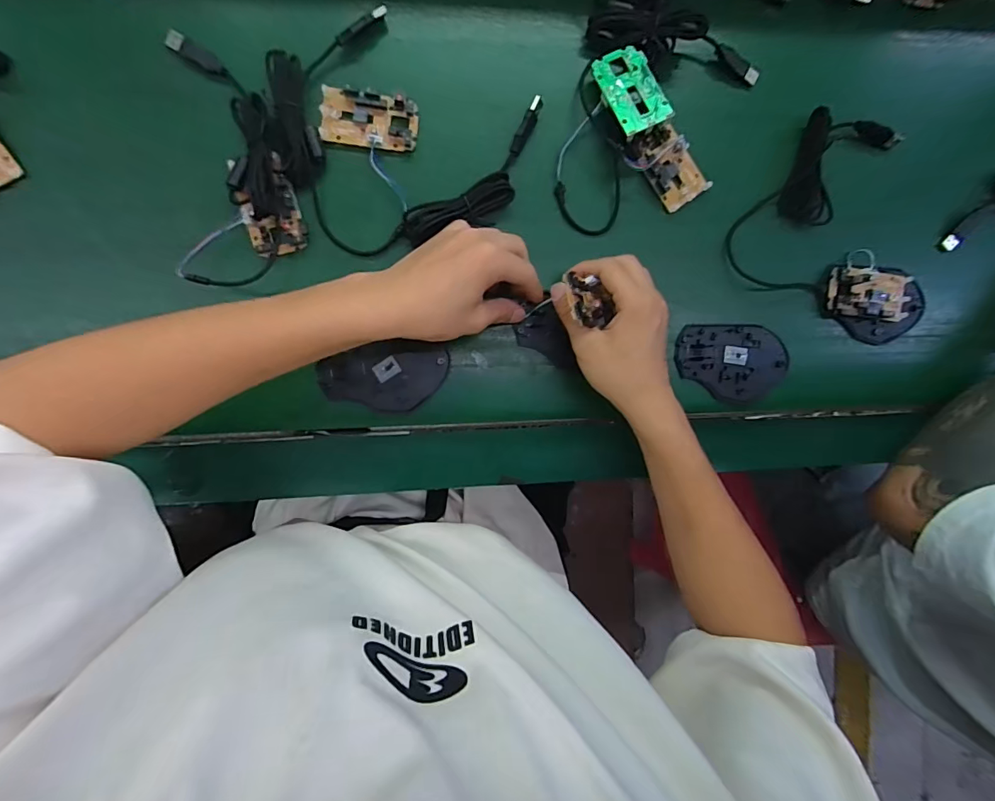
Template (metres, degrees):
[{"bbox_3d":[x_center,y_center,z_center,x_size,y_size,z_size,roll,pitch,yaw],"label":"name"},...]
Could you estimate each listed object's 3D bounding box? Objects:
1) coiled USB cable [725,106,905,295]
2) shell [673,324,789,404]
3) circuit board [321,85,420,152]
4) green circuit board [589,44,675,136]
[{"bbox_3d":[0.303,-0.191,0.439,0.097,0.020,0.197,34,88,-7],"label":"coiled USB cable"},{"bbox_3d":[0.223,-0.035,0.436,0.109,0.010,0.071,0,92,-6],"label":"shell"},{"bbox_3d":[-0.108,-0.238,0.390,0.078,0.015,0.044,5,92,-7],"label":"circuit board"},{"bbox_3d":[0.116,-0.270,0.400,0.045,0.004,0.077,-21,80,1],"label":"green circuit board"}]

